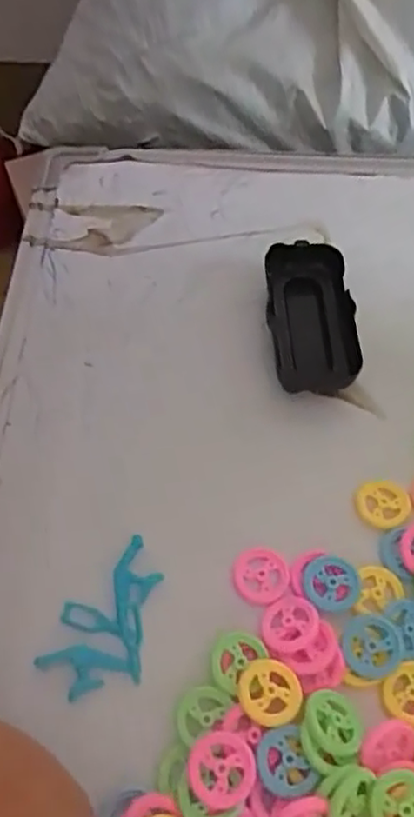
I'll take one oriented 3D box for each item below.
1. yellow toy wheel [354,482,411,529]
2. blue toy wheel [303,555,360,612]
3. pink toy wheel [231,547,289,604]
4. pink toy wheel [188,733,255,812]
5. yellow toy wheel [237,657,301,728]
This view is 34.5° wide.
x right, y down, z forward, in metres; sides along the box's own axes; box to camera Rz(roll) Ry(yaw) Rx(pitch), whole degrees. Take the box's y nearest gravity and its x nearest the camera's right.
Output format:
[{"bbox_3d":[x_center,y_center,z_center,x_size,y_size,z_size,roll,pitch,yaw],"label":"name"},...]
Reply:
[{"bbox_3d":[0.099,0.054,0.375,0.030,0.004,0.028,1,59,-1],"label":"yellow toy wheel"},{"bbox_3d":[0.065,0.091,0.348,0.028,0.007,0.028,1,59,-1],"label":"blue toy wheel"},{"bbox_3d":[0.029,0.090,0.357,0.029,0.004,0.030,1,59,-1],"label":"pink toy wheel"},{"bbox_3d":[0.006,0.161,0.296,0.030,0.007,0.029,1,59,-1],"label":"pink toy wheel"},{"bbox_3d":[0.030,0.134,0.315,0.029,0.004,0.030,1,59,-1],"label":"yellow toy wheel"}]

